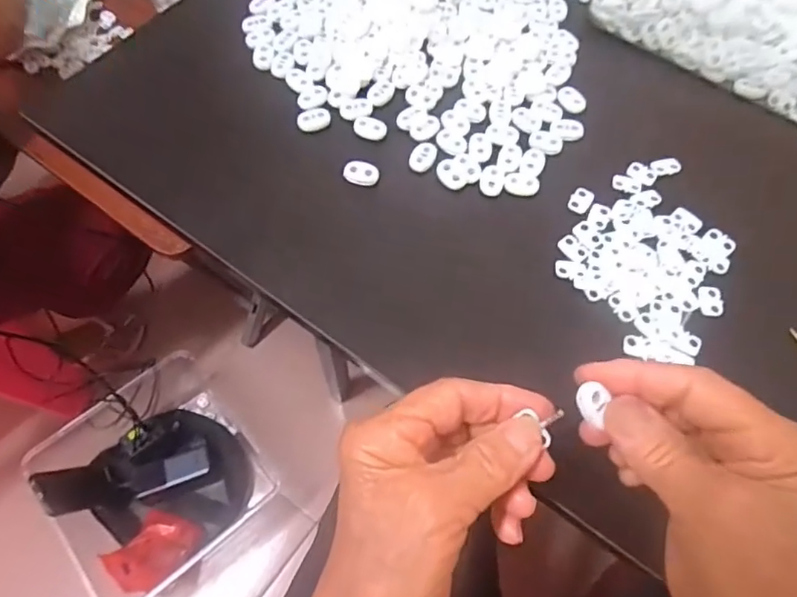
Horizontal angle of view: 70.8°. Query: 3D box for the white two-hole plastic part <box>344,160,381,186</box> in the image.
[{"bbox_3d":[-0.024,-0.082,0.365,0.022,0.006,0.016,8,64,3],"label":"white two-hole plastic part"}]

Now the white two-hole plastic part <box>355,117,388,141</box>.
[{"bbox_3d":[-0.019,-0.116,0.382,0.022,0.004,0.016,15,65,6],"label":"white two-hole plastic part"}]

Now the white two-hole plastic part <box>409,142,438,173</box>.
[{"bbox_3d":[0.017,-0.094,0.372,0.015,0.004,0.023,29,67,12],"label":"white two-hole plastic part"}]

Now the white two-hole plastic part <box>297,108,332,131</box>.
[{"bbox_3d":[-0.058,-0.123,0.382,0.023,0.006,0.014,-24,67,-12],"label":"white two-hole plastic part"}]

